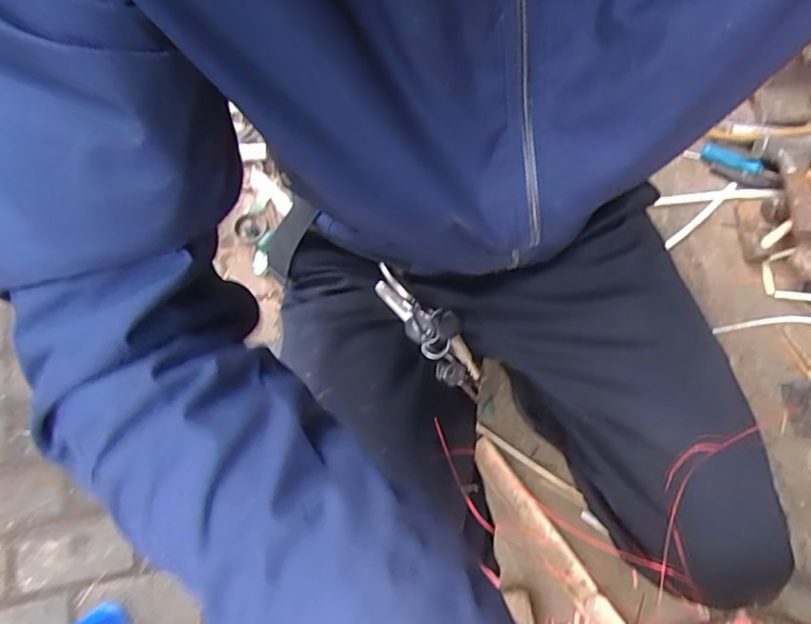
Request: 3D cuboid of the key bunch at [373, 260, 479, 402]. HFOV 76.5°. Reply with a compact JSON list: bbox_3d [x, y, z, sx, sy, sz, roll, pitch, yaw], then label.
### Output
[{"bbox_3d":[0.029,0.022,0.496,0.046,0.030,0.157,-42,102,-13],"label":"key bunch"}]

